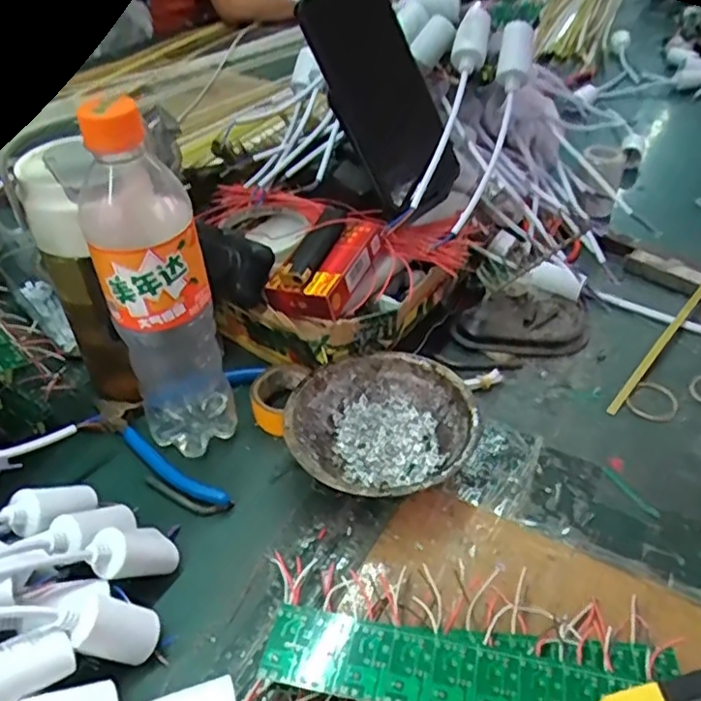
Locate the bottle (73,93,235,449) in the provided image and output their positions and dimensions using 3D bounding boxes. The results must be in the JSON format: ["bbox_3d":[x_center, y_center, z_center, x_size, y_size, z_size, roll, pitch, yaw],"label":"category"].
[{"bbox_3d":[-0.116,-0.026,0.407,0.061,0.220,0.055,-16,42,-16],"label":"bottle"}]

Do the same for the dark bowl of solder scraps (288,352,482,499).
[{"bbox_3d":[0.020,0.057,0.444,0.121,0.040,0.123,-1,40,1],"label":"dark bowl of solder scraps"}]

